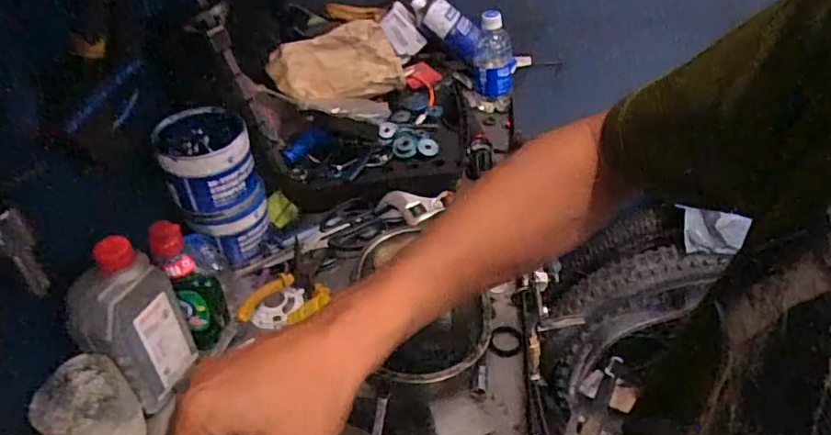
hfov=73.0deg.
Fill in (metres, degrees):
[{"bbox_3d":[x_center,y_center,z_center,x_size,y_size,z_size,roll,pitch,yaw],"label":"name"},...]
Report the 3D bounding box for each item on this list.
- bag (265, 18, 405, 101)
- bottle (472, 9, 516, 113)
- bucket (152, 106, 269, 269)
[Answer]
[{"bbox_3d":[-0.120,-0.231,0.859,0.199,0.111,0.047,-19,20,-10],"label":"bag"},{"bbox_3d":[0.131,-0.261,0.931,0.064,0.156,0.056,1,42,5],"label":"bottle"},{"bbox_3d":[-0.237,-0.036,0.672,0.095,0.161,0.090,-2,42,2],"label":"bucket"}]

